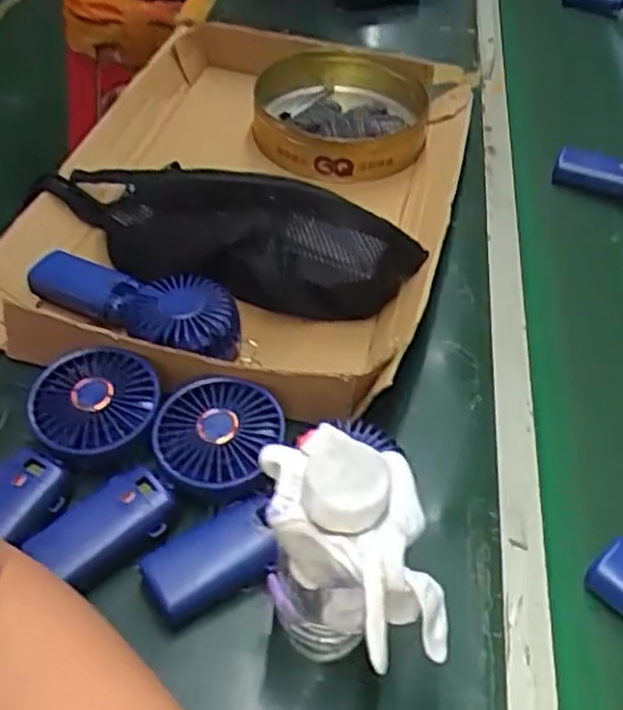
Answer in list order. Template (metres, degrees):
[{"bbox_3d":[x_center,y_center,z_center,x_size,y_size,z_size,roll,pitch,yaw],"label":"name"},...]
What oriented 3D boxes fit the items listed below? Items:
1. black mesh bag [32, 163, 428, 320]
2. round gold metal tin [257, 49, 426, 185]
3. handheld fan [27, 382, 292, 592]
[{"bbox_3d":[-0.085,-0.113,0.636,0.348,0.097,0.089,17,48,10],"label":"black mesh bag"},{"bbox_3d":[0.032,-0.272,0.826,0.192,0.062,0.209,1,45,-1],"label":"round gold metal tin"},{"bbox_3d":[-0.095,0.087,0.492,0.083,0.051,0.179,37,55,26],"label":"handheld fan"}]

